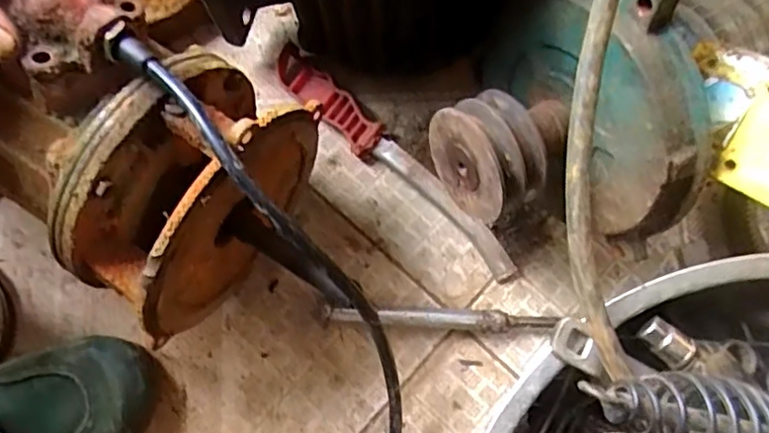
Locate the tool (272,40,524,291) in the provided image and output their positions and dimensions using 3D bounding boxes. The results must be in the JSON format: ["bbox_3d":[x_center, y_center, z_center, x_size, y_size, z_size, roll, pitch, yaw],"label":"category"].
[{"bbox_3d":[0.005,-0.039,0.429,0.228,0.016,0.025,44,82,7],"label":"tool"}]

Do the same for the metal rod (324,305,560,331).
[{"bbox_3d":[0.041,0.068,0.403,0.160,0.013,0.012,2,80,0],"label":"metal rod"}]

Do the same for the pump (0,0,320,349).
[{"bbox_3d":[-0.165,-0.073,0.350,0.249,0.142,0.208,41,82,6],"label":"pump"}]

